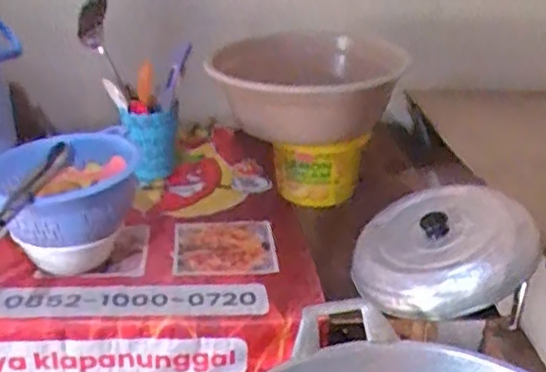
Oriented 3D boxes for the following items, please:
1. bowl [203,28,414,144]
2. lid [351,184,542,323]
[{"bbox_3d":[0.050,-0.165,1.117,0.270,0.140,0.317,-8,26,-18],"label":"bowl"},{"bbox_3d":[0.229,0.077,0.904,0.241,0.048,0.223,-18,35,13],"label":"lid"}]

